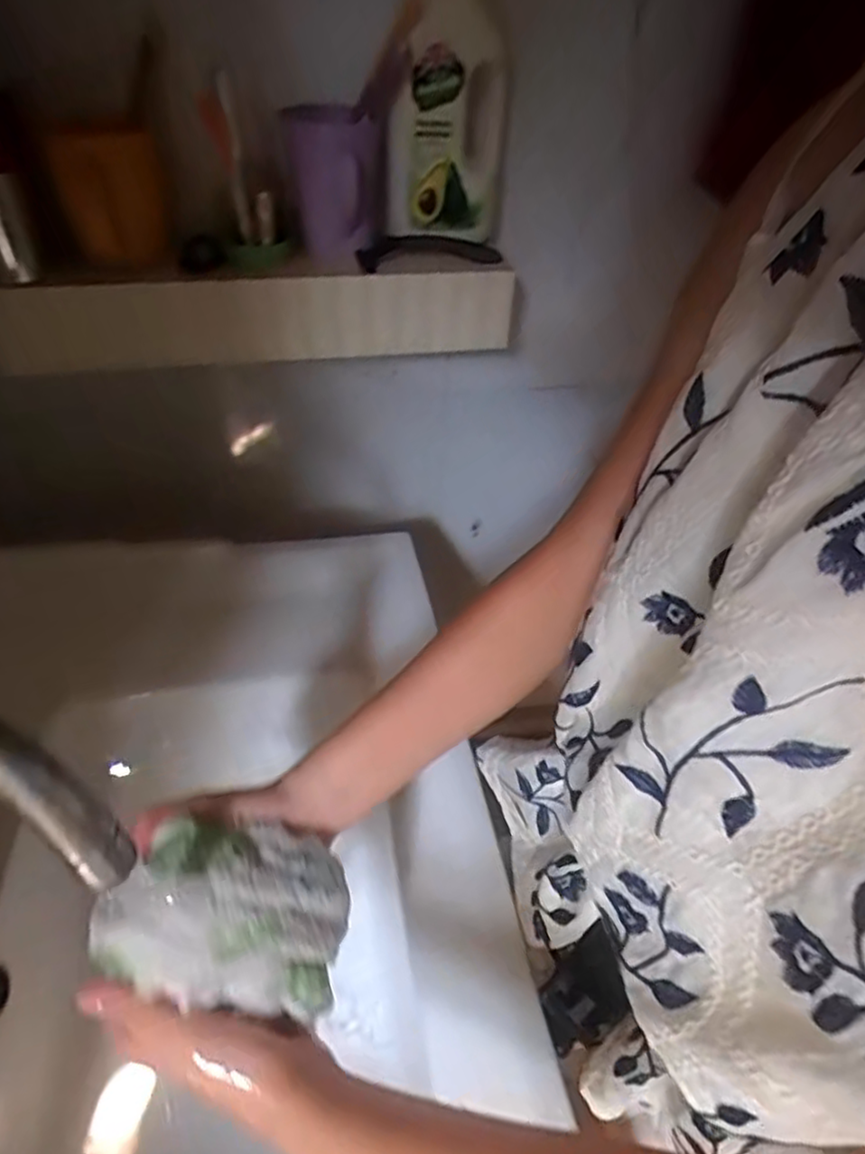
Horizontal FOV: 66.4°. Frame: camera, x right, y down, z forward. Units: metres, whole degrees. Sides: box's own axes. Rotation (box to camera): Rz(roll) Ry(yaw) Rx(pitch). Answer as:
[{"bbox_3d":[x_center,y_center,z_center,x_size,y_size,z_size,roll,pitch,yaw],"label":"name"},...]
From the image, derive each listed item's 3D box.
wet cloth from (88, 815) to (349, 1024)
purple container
[{"bbox_3d":[-0.101,0.159,0.323,0.111,0.060,0.078,0,43,-4],"label":"wet cloth"},{"bbox_3d":[-0.089,-0.357,0.606,0.080,0.115,0.079,-1,48,-10],"label":"purple container"}]

